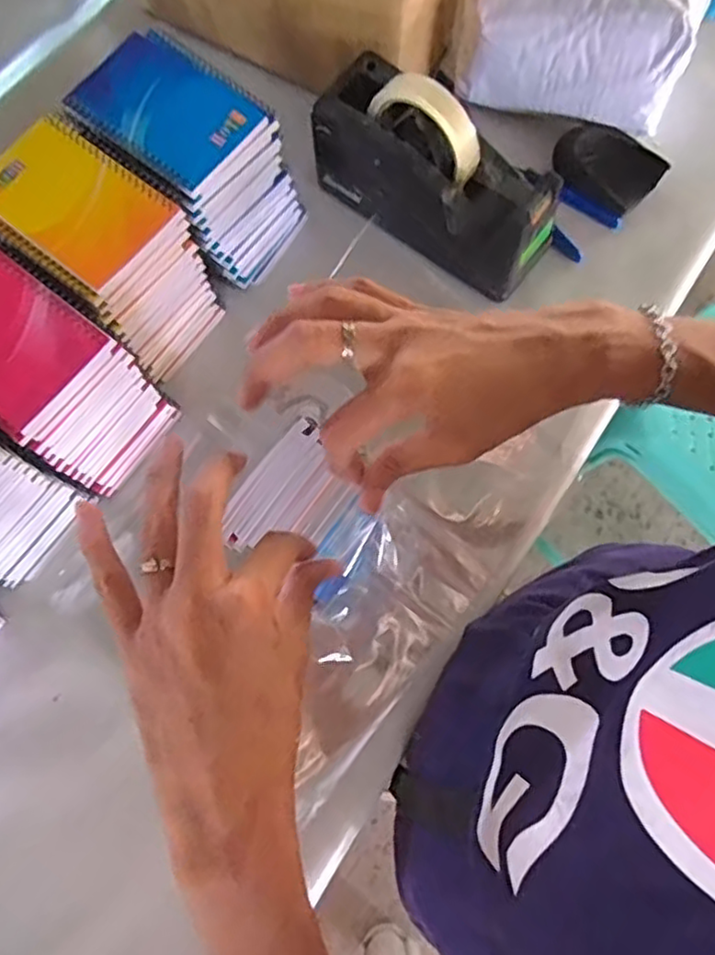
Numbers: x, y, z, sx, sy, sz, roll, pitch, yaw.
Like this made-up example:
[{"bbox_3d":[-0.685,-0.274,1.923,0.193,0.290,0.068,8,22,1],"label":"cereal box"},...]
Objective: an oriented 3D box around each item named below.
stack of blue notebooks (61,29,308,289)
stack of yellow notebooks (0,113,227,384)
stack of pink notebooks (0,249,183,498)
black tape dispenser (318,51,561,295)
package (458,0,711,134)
[{"bbox_3d":[-0.130,-0.247,0.537,0.137,0.128,0.097,41,79,11],"label":"stack of blue notebooks"},{"bbox_3d":[-0.192,-0.169,0.516,0.139,0.131,0.100,34,78,10],"label":"stack of yellow notebooks"},{"bbox_3d":[-0.227,-0.074,0.490,0.137,0.126,0.089,36,79,10],"label":"stack of pink notebooks"},{"bbox_3d":[0.064,-0.246,0.541,0.201,0.122,0.076,36,79,10],"label":"black tape dispenser"},{"bbox_3d":[0.186,-0.379,0.576,0.185,0.099,0.106,17,76,6],"label":"package"}]

